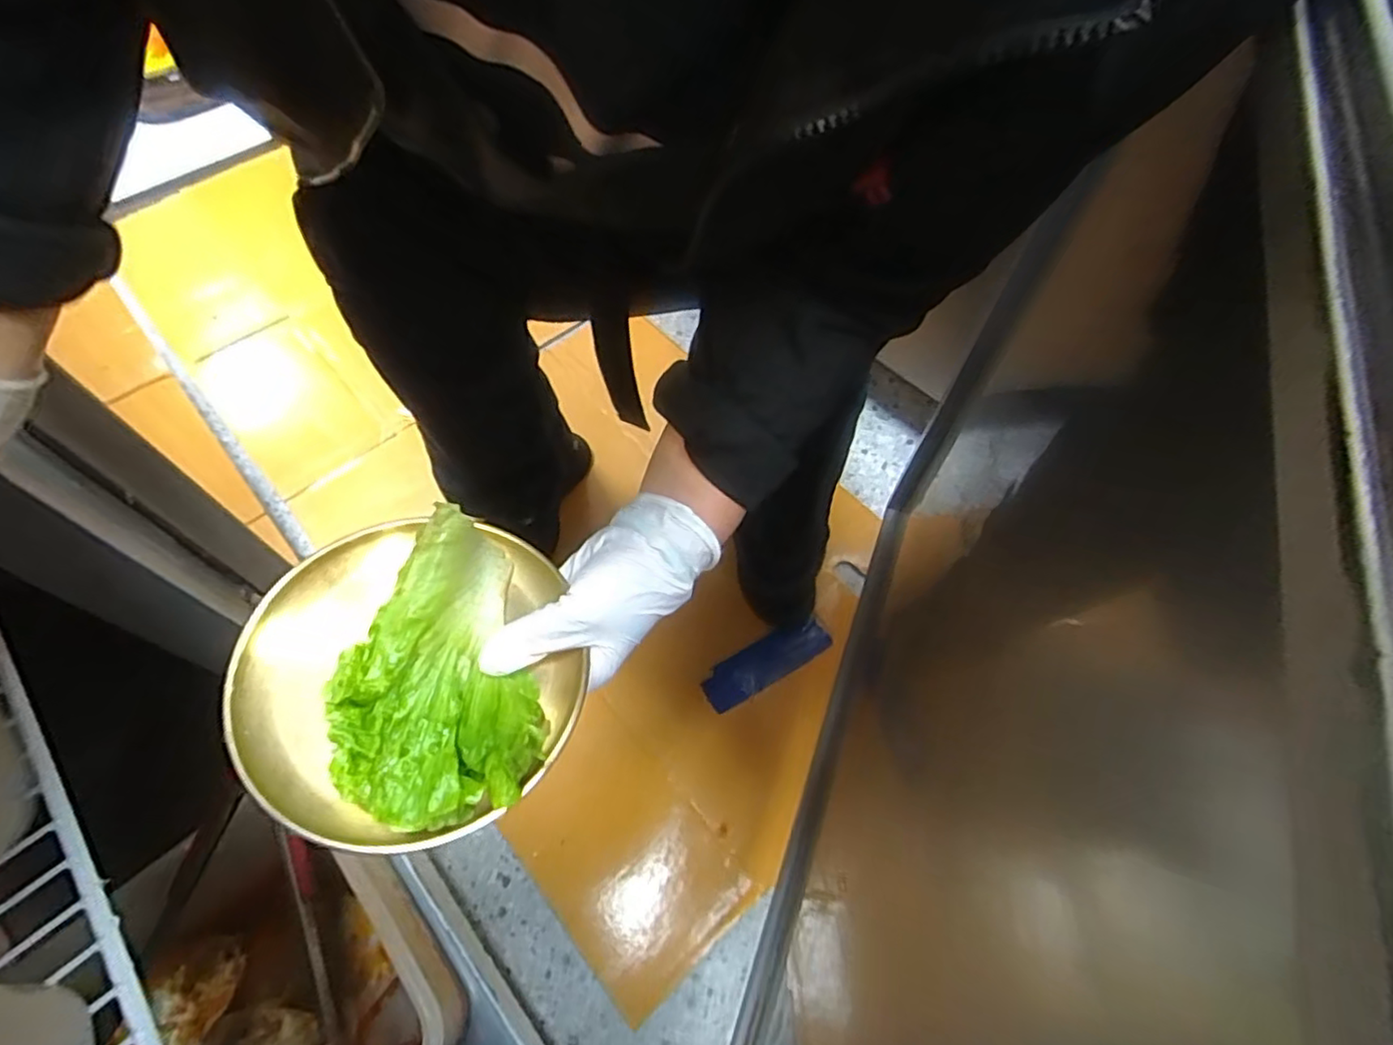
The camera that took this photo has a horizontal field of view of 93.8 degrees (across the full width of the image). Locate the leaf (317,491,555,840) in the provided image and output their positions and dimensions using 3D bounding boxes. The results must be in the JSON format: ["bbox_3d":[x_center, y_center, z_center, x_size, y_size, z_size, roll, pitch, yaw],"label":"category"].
[{"bbox_3d":[-0.133,0.073,0.325,0.089,0.038,0.145,-18,66,-9],"label":"leaf"}]

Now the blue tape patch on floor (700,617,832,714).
[{"bbox_3d":[0.085,0.172,0.810,0.167,0.010,0.054,-28,68,-13],"label":"blue tape patch on floor"}]

